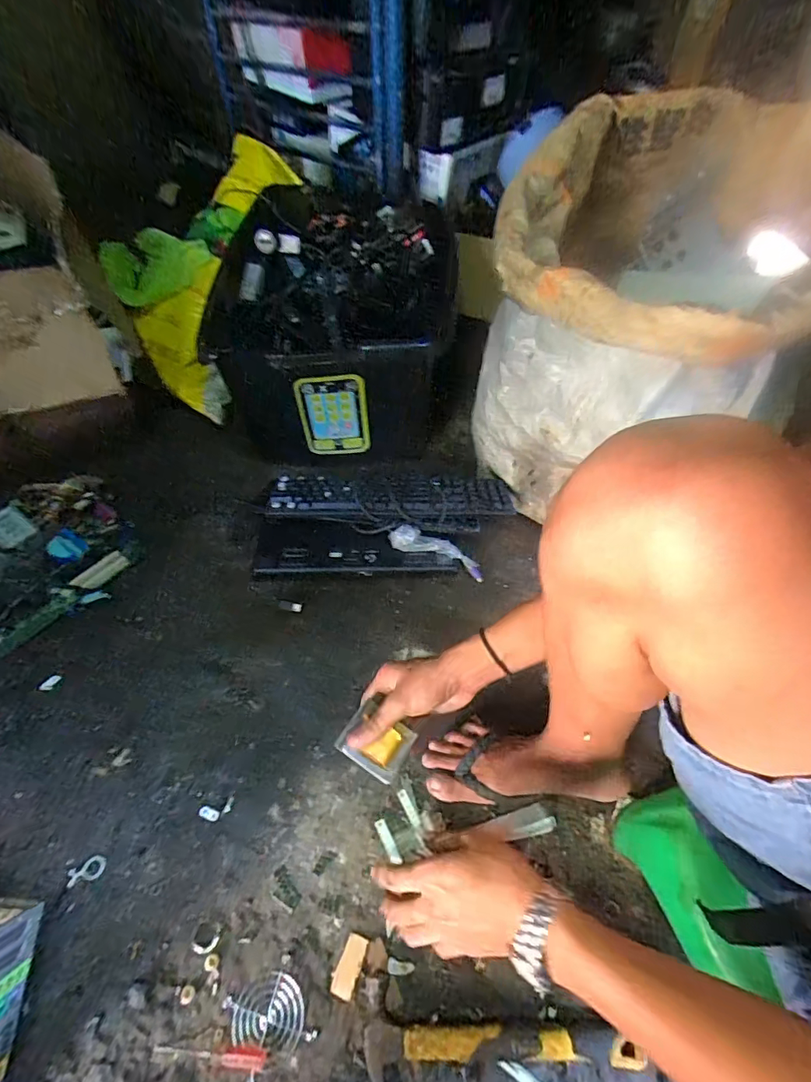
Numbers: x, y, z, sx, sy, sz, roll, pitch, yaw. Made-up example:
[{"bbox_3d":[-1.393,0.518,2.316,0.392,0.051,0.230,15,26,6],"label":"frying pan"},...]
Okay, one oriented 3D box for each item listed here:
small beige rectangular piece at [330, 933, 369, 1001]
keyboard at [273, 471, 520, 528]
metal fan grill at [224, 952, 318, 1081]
[{"bbox_3d":[-0.062,0.463,0.510,0.025,0.005,0.053,17,54,13],"label":"small beige rectangular piece"},{"bbox_3d":[-0.026,-0.079,0.833,0.429,0.041,0.125,1,50,3],"label":"keyboard"},{"bbox_3d":[-0.142,0.498,0.487,0.073,0.006,0.073,-25,56,-19],"label":"metal fan grill"}]

